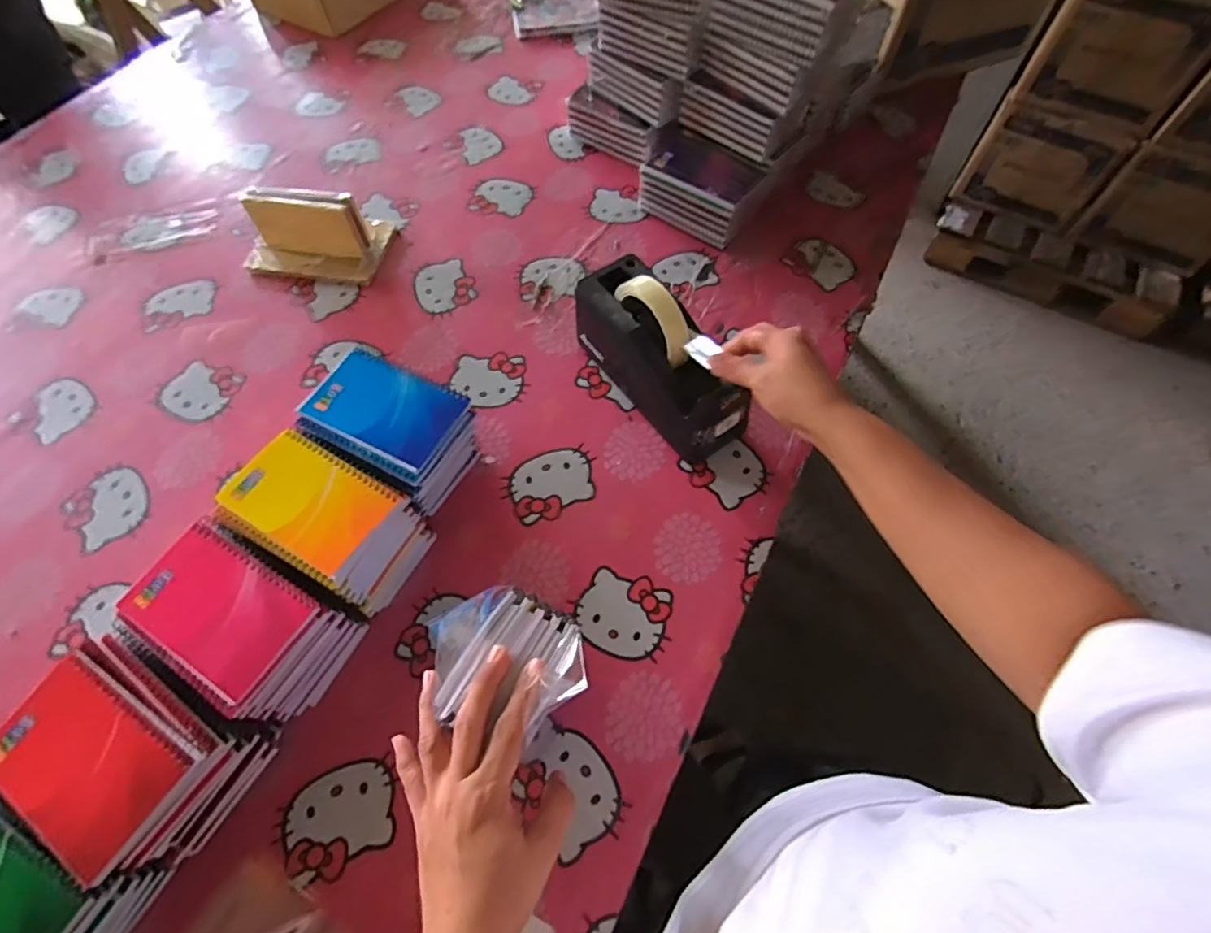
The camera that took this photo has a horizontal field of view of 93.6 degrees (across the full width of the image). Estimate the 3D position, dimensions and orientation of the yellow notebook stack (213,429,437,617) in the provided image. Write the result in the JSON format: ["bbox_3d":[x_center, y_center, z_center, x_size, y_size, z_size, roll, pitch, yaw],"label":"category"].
[{"bbox_3d":[-0.239,0.050,0.497,0.135,0.089,0.089,26,65,15],"label":"yellow notebook stack"}]

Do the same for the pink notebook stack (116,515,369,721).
[{"bbox_3d":[-0.289,0.124,0.458,0.137,0.087,0.090,28,66,16],"label":"pink notebook stack"}]

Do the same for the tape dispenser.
[{"bbox_3d":[0.055,-0.114,0.561,0.076,0.121,0.203,-34,66,-16],"label":"tape dispenser"}]

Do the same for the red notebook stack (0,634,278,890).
[{"bbox_3d":[-0.339,0.208,0.413,0.136,0.091,0.101,30,66,17],"label":"red notebook stack"}]

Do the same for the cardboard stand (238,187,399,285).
[{"bbox_3d":[-0.356,-0.294,0.685,0.157,0.083,0.105,7,62,5],"label":"cardboard stand"}]

